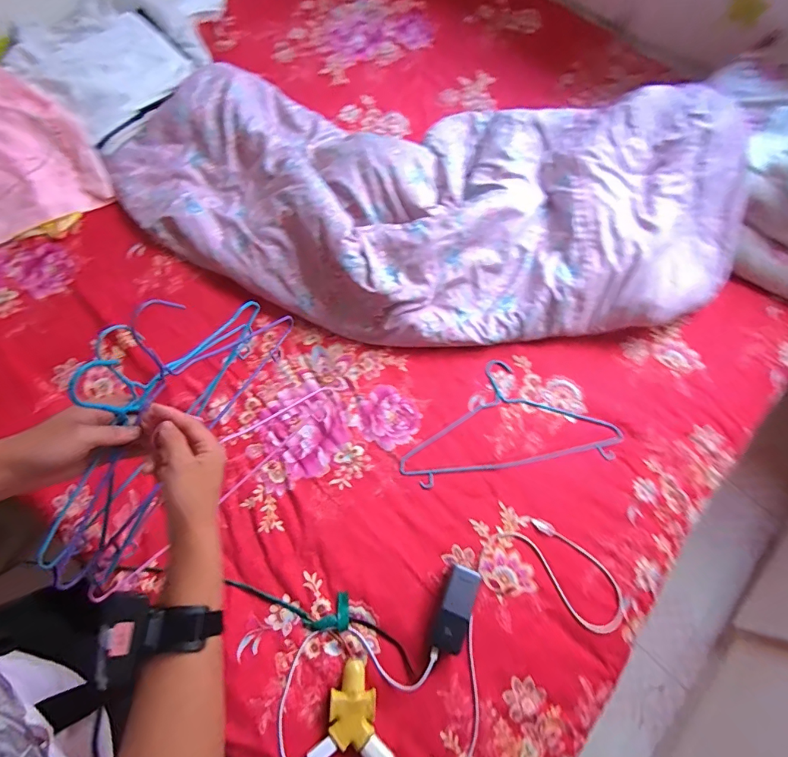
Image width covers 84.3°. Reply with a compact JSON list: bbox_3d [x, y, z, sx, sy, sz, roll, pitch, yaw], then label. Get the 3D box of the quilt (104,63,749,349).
[{"bbox_3d":[0.055,-0.408,0.994,1.424,0.143,0.664,3,70,-1],"label":"quilt"}]

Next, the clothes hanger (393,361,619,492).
[{"bbox_3d":[0.220,0.075,0.886,0.440,0.018,0.235,-9,70,-2],"label":"clothes hanger"}]

